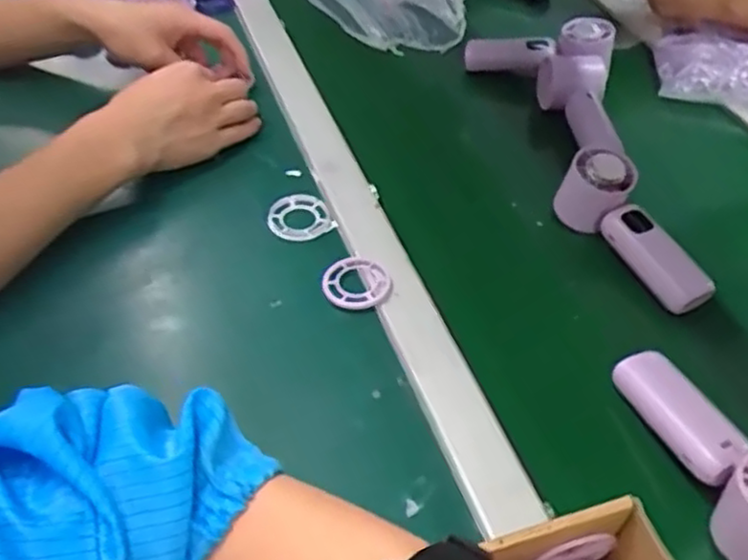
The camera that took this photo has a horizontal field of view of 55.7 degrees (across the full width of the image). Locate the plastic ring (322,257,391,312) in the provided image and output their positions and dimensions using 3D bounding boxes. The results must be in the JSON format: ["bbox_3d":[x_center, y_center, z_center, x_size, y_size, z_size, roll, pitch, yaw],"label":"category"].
[{"bbox_3d":[-0.013,0.003,0.558,0.053,0.009,0.047,1,46,-2],"label":"plastic ring"}]

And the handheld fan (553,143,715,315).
[{"bbox_3d":[0.215,-0.042,0.583,0.051,0.057,0.150,-18,50,-19],"label":"handheld fan"}]

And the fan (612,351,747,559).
[{"bbox_3d":[0.217,0.101,0.442,0.053,0.048,0.153,-11,48,-13],"label":"fan"}]

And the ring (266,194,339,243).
[{"bbox_3d":[-0.065,-0.053,0.618,0.057,0.013,0.054,2,46,-2],"label":"ring"}]

